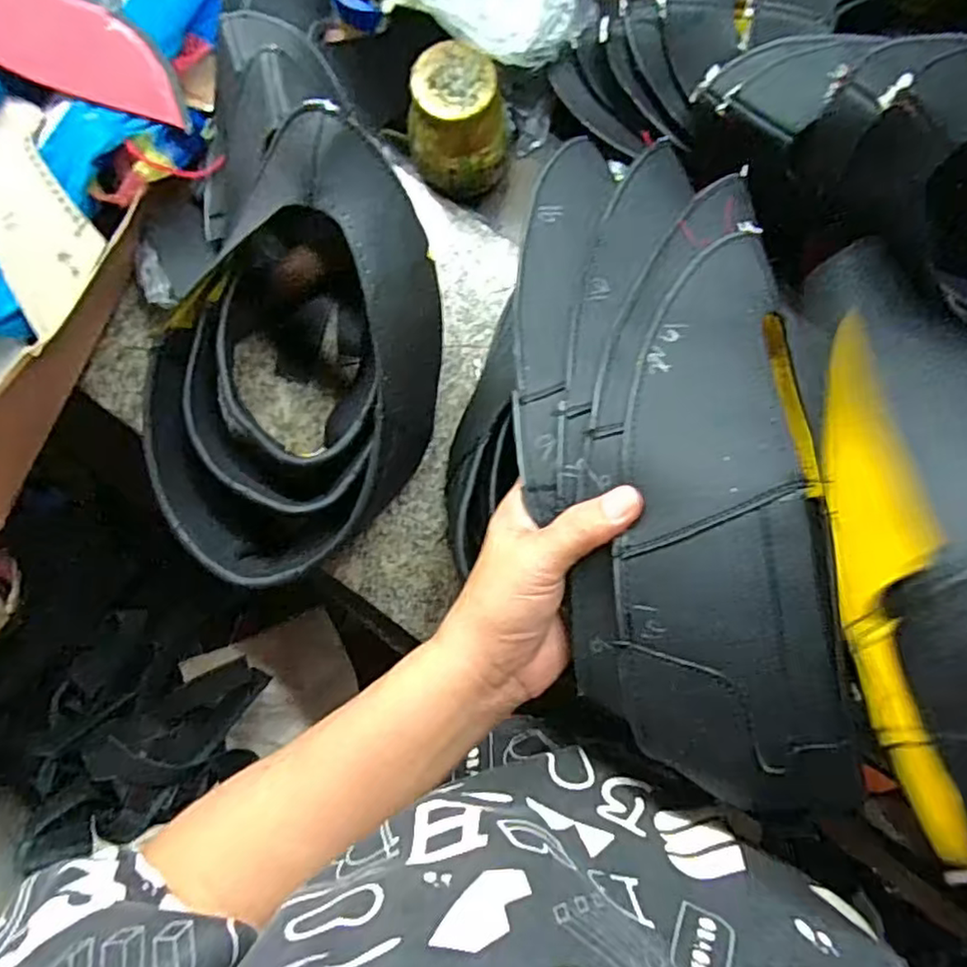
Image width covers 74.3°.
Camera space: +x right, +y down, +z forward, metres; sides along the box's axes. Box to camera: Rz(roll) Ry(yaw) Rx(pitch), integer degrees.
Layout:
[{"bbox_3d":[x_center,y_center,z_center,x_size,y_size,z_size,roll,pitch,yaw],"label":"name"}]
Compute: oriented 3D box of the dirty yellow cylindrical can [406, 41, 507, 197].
[{"bbox_3d":[-0.020,-0.251,0.450,0.065,0.088,0.060,0,86,4],"label":"dirty yellow cylindrical can"}]

